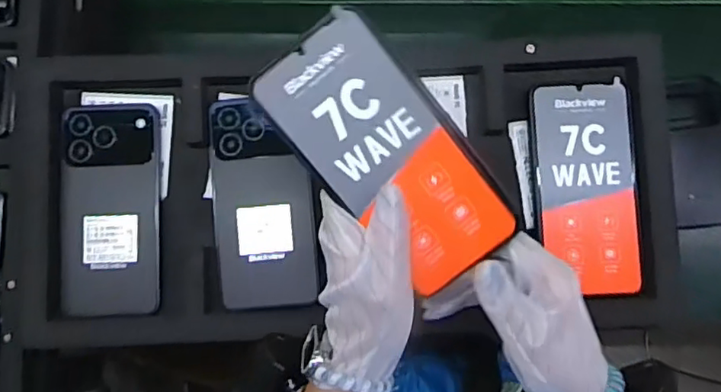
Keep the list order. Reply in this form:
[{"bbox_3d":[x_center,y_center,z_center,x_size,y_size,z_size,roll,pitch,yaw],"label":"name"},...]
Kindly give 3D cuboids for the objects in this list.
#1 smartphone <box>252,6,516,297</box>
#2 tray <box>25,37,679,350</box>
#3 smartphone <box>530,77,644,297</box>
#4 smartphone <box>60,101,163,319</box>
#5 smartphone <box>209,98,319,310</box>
[{"bbox_3d":[0.017,-0.024,0.345,0.074,0.005,0.159,-39,100,7],"label":"smartphone"},{"bbox_3d":[-0.010,-0.004,0.466,0.482,0.036,0.235,-3,83,-1],"label":"tray"},{"bbox_3d":[0.172,-0.006,0.459,0.073,0.010,0.157,-4,83,-1],"label":"smartphone"},{"bbox_3d":[-0.190,0.009,0.465,0.072,0.009,0.160,-3,83,-1],"label":"smartphone"},{"bbox_3d":[-0.076,0.005,0.465,0.074,0.010,0.157,-7,83,-1],"label":"smartphone"}]

